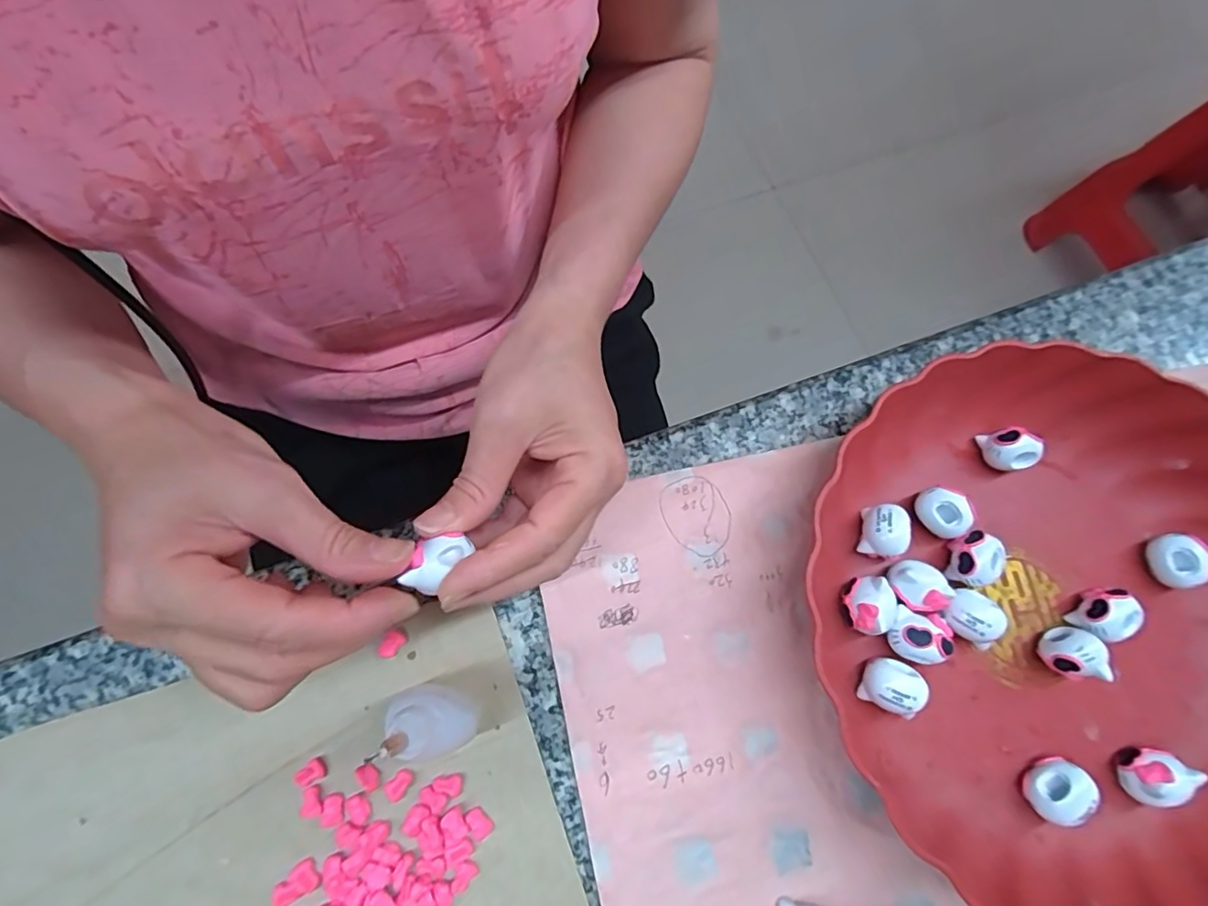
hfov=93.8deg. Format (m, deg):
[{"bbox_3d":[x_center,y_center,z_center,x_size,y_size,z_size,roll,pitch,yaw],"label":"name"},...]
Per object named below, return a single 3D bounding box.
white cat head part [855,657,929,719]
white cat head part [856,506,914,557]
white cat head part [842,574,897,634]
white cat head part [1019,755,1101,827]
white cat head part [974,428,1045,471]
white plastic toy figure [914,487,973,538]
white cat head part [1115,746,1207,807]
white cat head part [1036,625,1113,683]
[{"bbox_3d":[0.131,0.106,0.257,0.023,0.020,0.022,1,72,-2],"label":"white cat head part"},{"bbox_3d":[0.136,0.039,0.277,0.018,0.021,0.023,18,72,3],"label":"white cat head part"},{"bbox_3d":[0.125,0.072,0.267,0.023,0.021,0.026,8,71,0],"label":"white cat head part"},{"bbox_3d":[0.199,0.148,0.248,0.018,0.021,0.025,40,74,10],"label":"white cat head part"},{"bbox_3d":[0.209,-0.002,0.292,0.020,0.026,0.022,-14,73,-7],"label":"white cat head part"},{"bbox_3d":[0.167,0.030,0.281,0.016,0.023,0.025,-17,73,-8],"label":"white plastic toy figure"},{"bbox_3d":[0.244,0.144,0.251,0.021,0.021,0.022,13,72,2],"label":"white cat head part"},{"bbox_3d":[0.214,0.093,0.263,0.018,0.028,0.022,0,72,-3],"label":"white cat head part"}]

